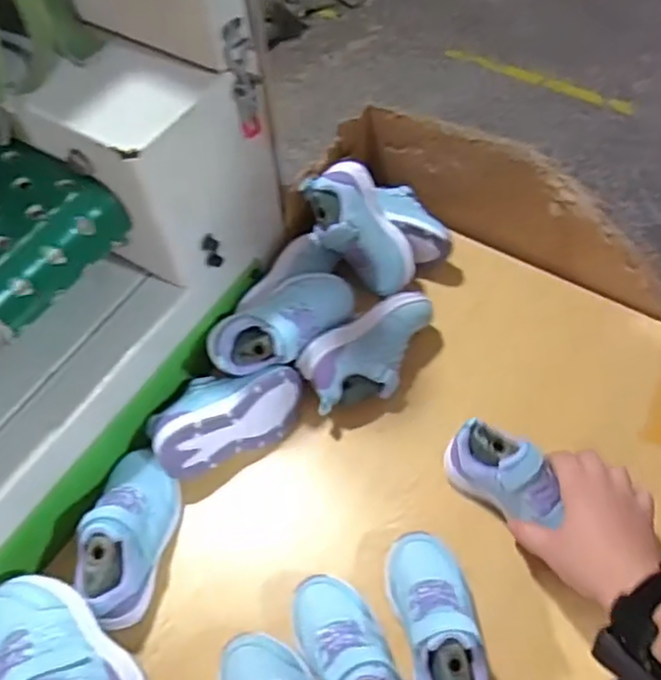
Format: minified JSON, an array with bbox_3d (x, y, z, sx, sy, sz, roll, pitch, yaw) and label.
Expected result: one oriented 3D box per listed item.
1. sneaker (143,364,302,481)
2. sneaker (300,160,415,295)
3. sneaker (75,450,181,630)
[{"bbox_3d":[-0.105,0.068,0.645,0.151,0.061,0.083,-31,62,-15],"label":"sneaker"},{"bbox_3d":[0.027,-0.118,0.720,0.087,0.067,0.153,-26,95,-27],"label":"sneaker"},{"bbox_3d":[-0.182,0.171,0.580,0.060,0.075,0.147,5,59,6],"label":"sneaker"}]

